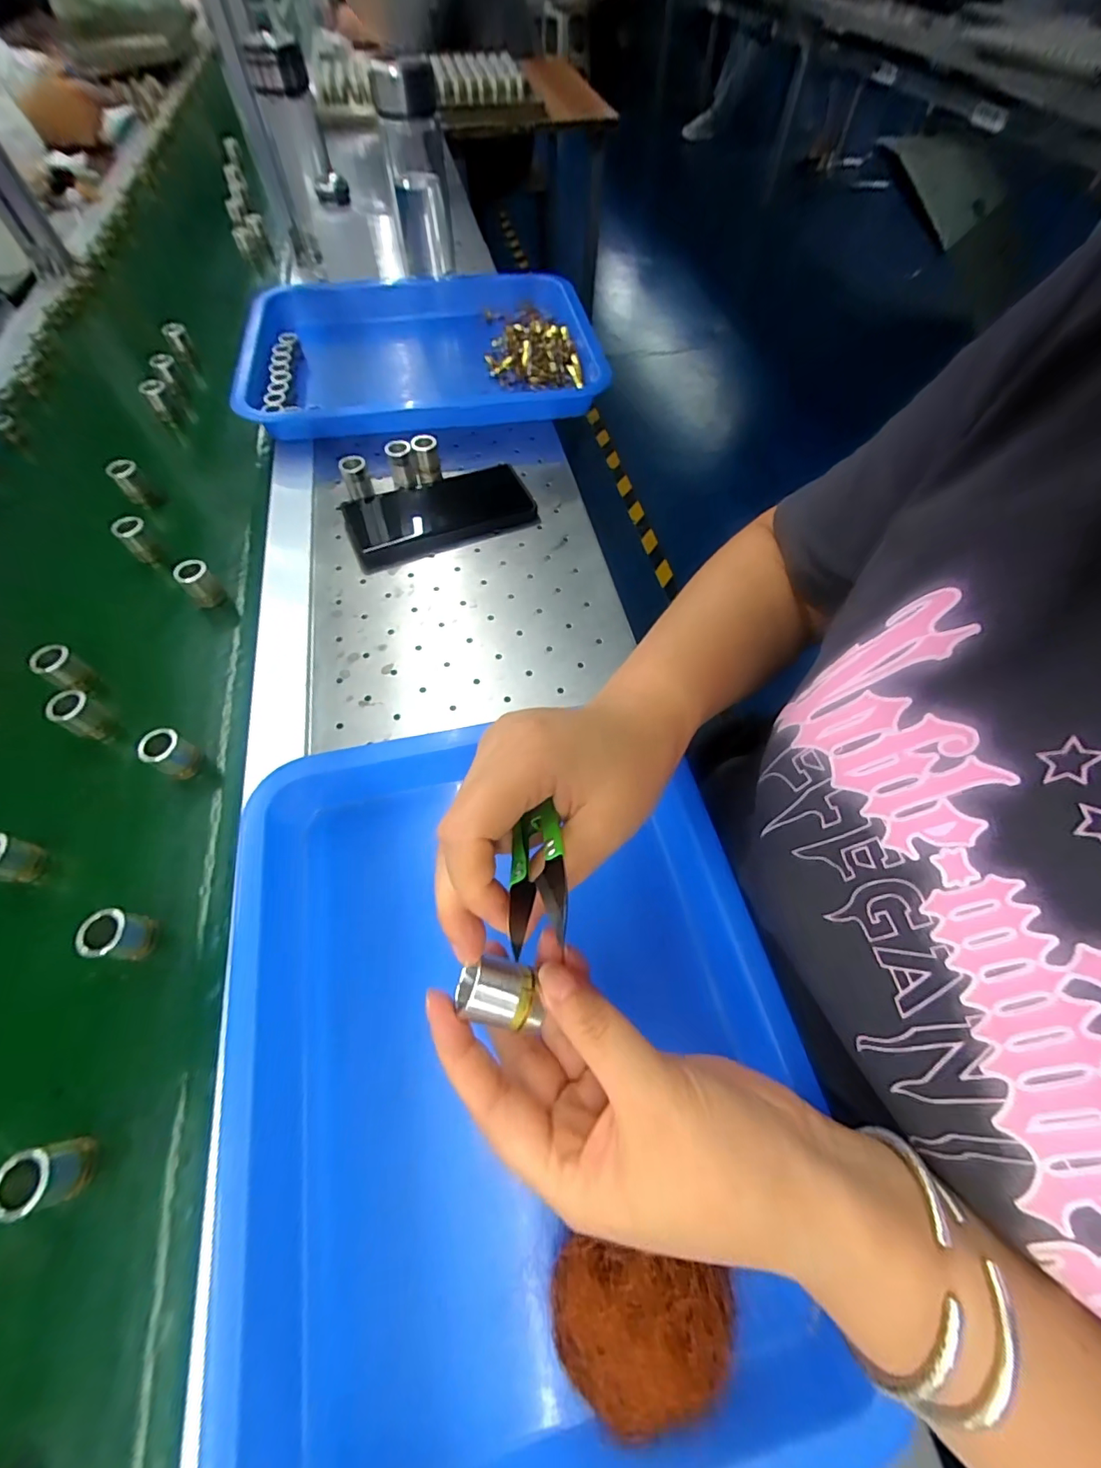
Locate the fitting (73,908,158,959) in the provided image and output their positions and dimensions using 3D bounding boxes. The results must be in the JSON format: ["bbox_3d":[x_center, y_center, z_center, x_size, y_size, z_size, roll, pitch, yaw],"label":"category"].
[{"bbox_3d":[-0.233,0.110,0.280,0.019,0.039,0.023,8,61,5],"label":"fitting"}]

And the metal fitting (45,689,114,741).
[{"bbox_3d":[-0.320,-0.010,0.354,0.019,0.041,0.023,30,65,16],"label":"metal fitting"}]

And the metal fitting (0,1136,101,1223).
[{"bbox_3d":[-0.223,0.196,0.228,0.021,0.035,0.023,0,61,0],"label":"metal fitting"}]

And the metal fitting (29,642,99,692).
[{"bbox_3d":[-0.348,-0.043,0.373,0.019,0.045,0.023,26,64,15],"label":"metal fitting"}]

